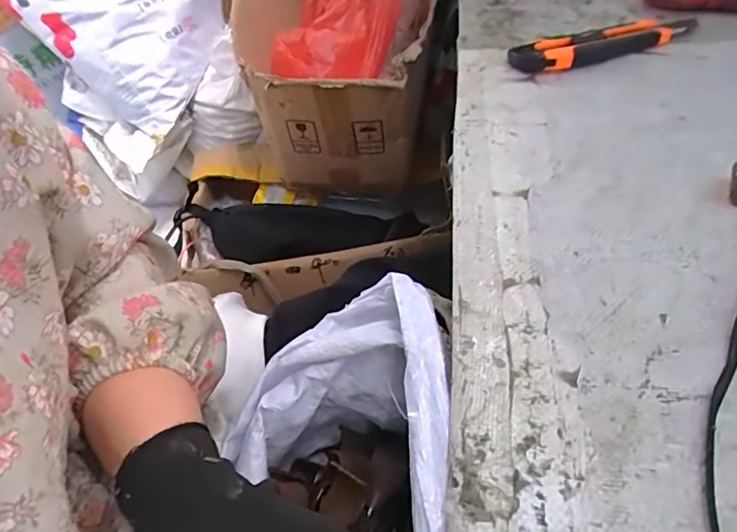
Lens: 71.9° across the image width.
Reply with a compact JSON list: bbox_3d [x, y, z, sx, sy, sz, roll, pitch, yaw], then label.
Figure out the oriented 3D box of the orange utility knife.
[{"bbox_3d":[0.207,-0.197,0.442,0.164,0.021,0.030,-15,52,-7],"label":"orange utility knife"}]

